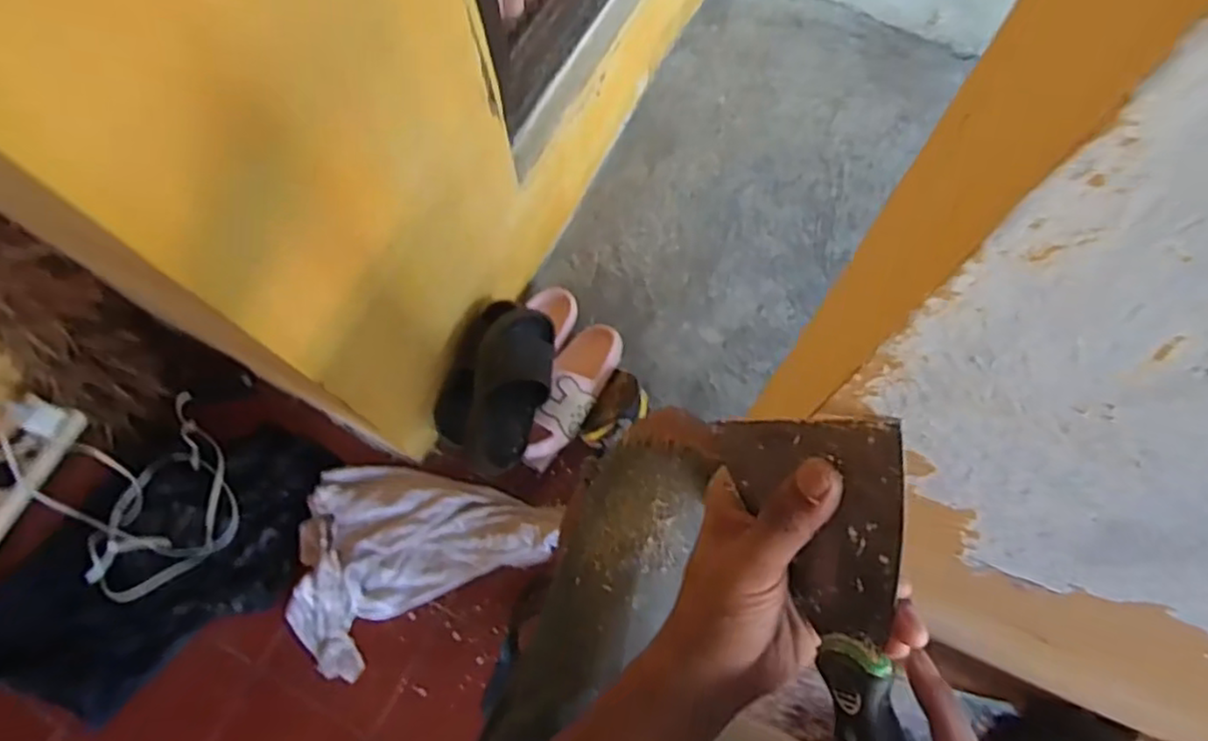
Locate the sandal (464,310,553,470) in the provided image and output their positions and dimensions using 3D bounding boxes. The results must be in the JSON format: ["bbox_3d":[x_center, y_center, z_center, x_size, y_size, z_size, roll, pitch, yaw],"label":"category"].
[{"bbox_3d":[-0.133,0.029,0.995,0.102,0.075,0.230,14,91,6],"label":"sandal"}]

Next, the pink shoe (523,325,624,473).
[{"bbox_3d":[-0.052,0.032,1.079,0.089,0.092,0.251,25,74,10],"label":"pink shoe"}]

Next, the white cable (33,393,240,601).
[{"bbox_3d":[-0.733,0.192,1.109,0.266,0.058,0.286,0,71,1],"label":"white cable"}]

